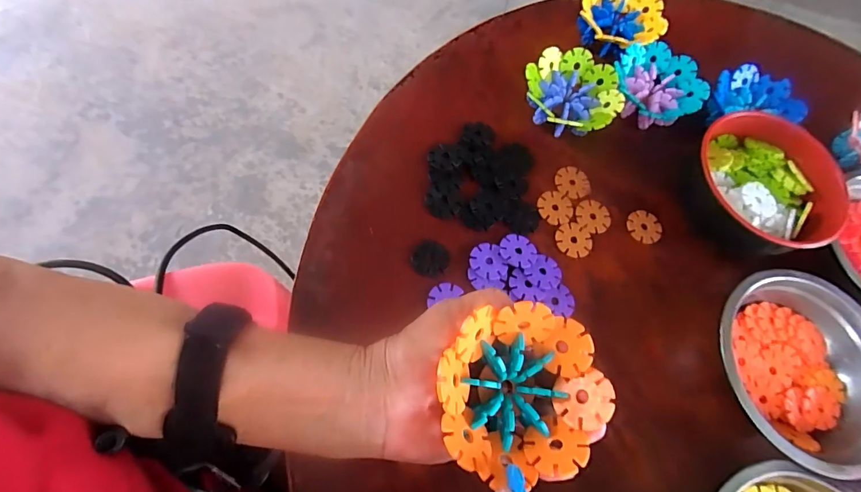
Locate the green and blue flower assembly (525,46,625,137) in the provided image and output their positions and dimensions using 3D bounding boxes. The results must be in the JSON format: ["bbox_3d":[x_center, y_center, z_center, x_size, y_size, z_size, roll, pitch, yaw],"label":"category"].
[{"bbox_3d":[0.133,-0.141,0.411,0.086,0.037,0.081,3,68,-7],"label":"green and blue flower assembly"}]

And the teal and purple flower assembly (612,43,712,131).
[{"bbox_3d":[0.221,-0.154,0.433,0.085,0.043,0.078,3,68,-7],"label":"teal and purple flower assembly"}]

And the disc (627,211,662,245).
[{"bbox_3d":[0.195,-0.017,0.396,0.031,0.004,0.031,3,68,-7],"label":"disc"}]

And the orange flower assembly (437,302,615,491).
[{"bbox_3d":[0.047,0.075,0.225,0.083,0.033,0.081,-10,70,-5],"label":"orange flower assembly"}]

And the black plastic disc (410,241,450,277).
[{"bbox_3d":[0.000,0.010,0.356,0.030,0.005,0.031,3,68,-7],"label":"black plastic disc"}]

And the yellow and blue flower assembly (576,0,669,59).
[{"bbox_3d":[0.196,-0.232,0.455,0.086,0.036,0.092,2,69,-7],"label":"yellow and blue flower assembly"}]

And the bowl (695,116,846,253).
[{"bbox_3d":[0.275,-0.045,0.376,0.117,0.066,0.121,-21,73,-15],"label":"bowl"}]

